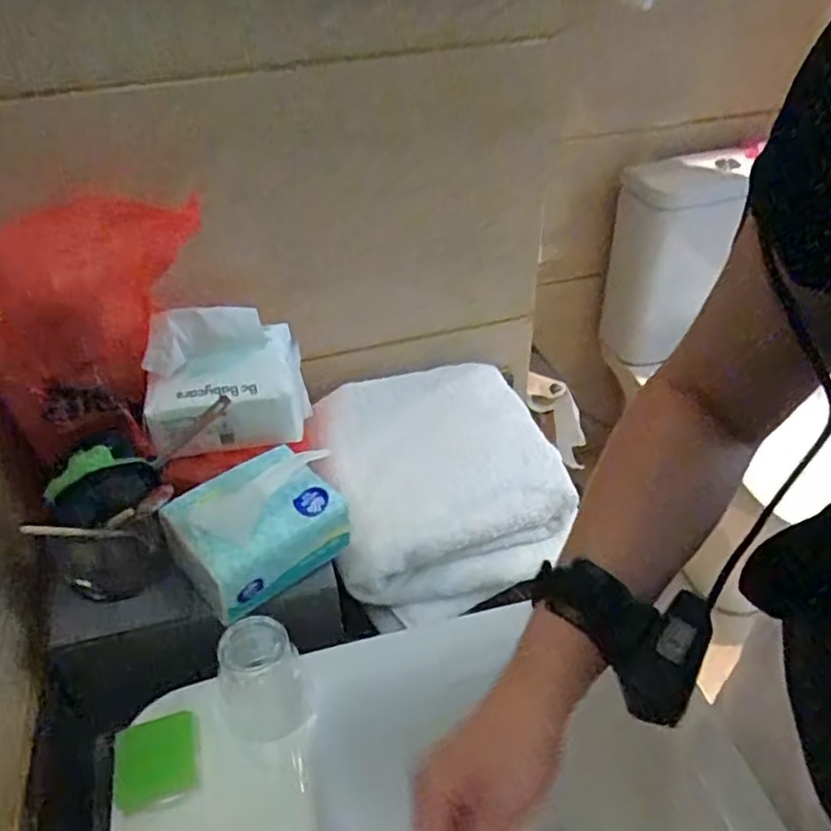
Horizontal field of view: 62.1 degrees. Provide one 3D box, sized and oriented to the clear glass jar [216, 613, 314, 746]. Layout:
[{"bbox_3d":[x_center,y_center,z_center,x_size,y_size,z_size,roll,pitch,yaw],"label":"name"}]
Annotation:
[{"bbox_3d":[-0.112,0.194,0.507,0.059,0.076,0.054,-20,43,-20],"label":"clear glass jar"}]

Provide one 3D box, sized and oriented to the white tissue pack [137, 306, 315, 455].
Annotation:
[{"bbox_3d":[-0.172,-0.043,0.619,0.141,0.115,0.104,-14,41,-13],"label":"white tissue pack"}]

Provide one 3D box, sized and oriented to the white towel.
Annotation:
[{"bbox_3d":[0.031,0.065,0.738,0.271,0.103,0.243,-17,42,-16],"label":"white towel"}]

